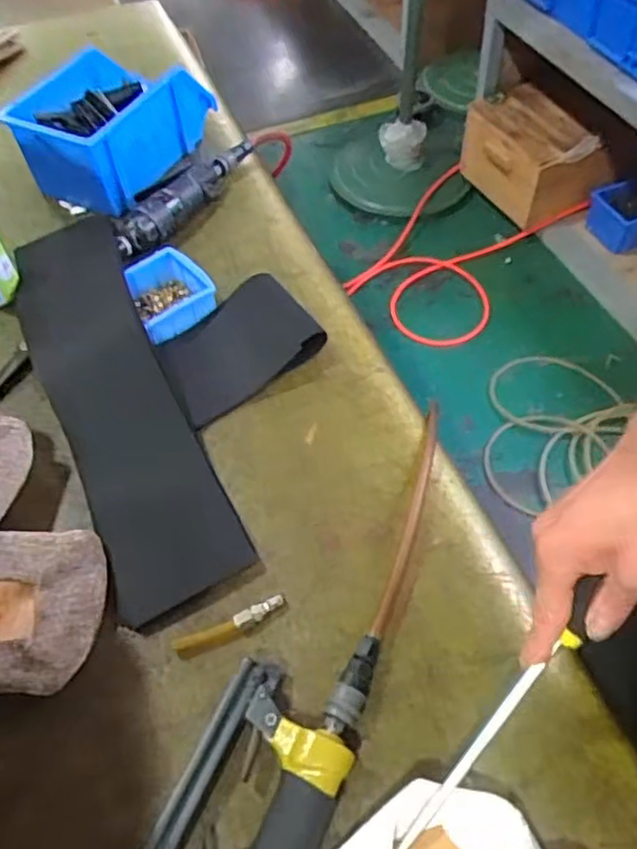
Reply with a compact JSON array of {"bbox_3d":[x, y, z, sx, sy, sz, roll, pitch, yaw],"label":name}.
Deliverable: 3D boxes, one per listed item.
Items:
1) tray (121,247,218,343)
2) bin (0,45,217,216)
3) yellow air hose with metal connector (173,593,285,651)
[{"bbox_3d":[-0.164,-0.139,0.723,0.084,0.037,0.103,-31,60,-19],"label":"tray"},{"bbox_3d":[-0.260,-0.396,0.874,0.165,0.108,0.232,26,60,18],"label":"bin"},{"bbox_3d":[-0.071,0.162,0.540,0.094,0.011,0.015,-21,57,-13],"label":"yellow air hose with metal connector"}]

